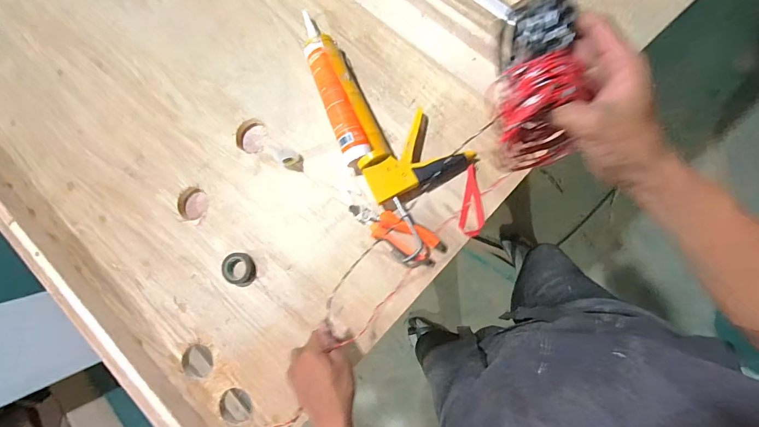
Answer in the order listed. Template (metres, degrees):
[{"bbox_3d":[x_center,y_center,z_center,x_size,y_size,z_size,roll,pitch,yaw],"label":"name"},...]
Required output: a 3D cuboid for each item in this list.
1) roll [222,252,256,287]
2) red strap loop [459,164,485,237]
[{"bbox_3d":[-0.235,0.094,0.614,0.055,0.020,0.055,-1,84,6],"label":"roll"},{"bbox_3d":[0.146,-0.018,0.563,0.035,0.014,0.103,9,85,7],"label":"red strap loop"}]

